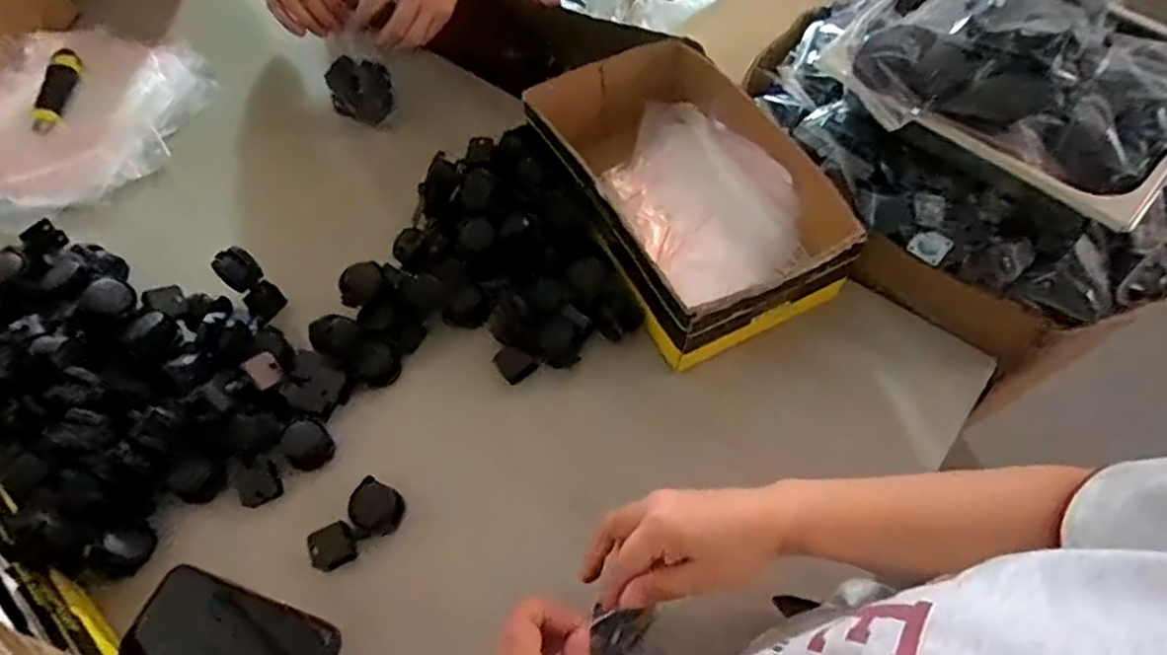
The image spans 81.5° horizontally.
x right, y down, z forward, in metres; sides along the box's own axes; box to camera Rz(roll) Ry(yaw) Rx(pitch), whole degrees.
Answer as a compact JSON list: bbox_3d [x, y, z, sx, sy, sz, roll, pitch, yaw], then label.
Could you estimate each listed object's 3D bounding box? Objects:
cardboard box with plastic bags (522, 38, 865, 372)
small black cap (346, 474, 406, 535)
[{"bbox_3d":[0.106,-0.158,0.769,0.227,0.115,0.383,-27,62,-14],"label":"cardboard box with plastic bags"},{"bbox_3d":[-0.189,0.165,0.618,0.051,0.014,0.043,28,63,17],"label":"small black cap"}]

